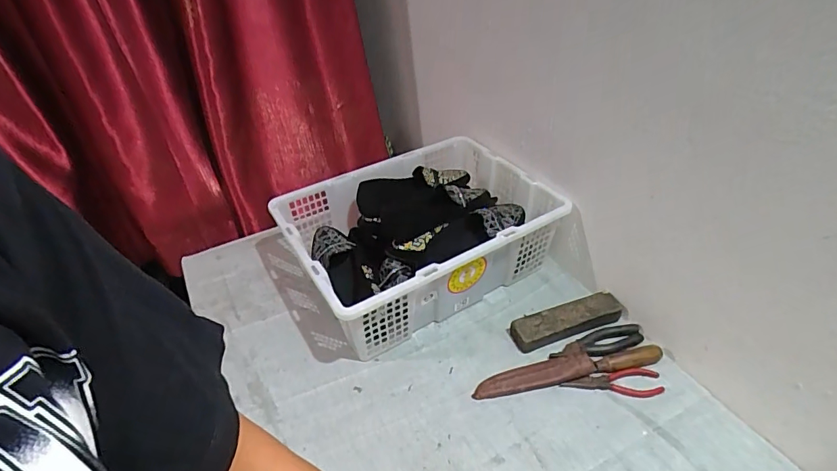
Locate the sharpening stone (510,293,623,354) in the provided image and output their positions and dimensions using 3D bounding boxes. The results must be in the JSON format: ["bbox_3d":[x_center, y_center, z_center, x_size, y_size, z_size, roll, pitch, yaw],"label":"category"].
[{"bbox_3d":[0.260,0.146,0.804,0.195,0.031,0.051,-14,41,-13],"label":"sharpening stone"}]

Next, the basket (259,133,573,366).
[{"bbox_3d":[0.002,-0.004,0.907,0.465,0.164,0.356,-23,43,-22],"label":"basket"}]

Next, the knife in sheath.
[{"bbox_3d":[0.240,0.215,0.743,0.306,0.017,0.038,-9,40,-7],"label":"knife in sheath"}]

